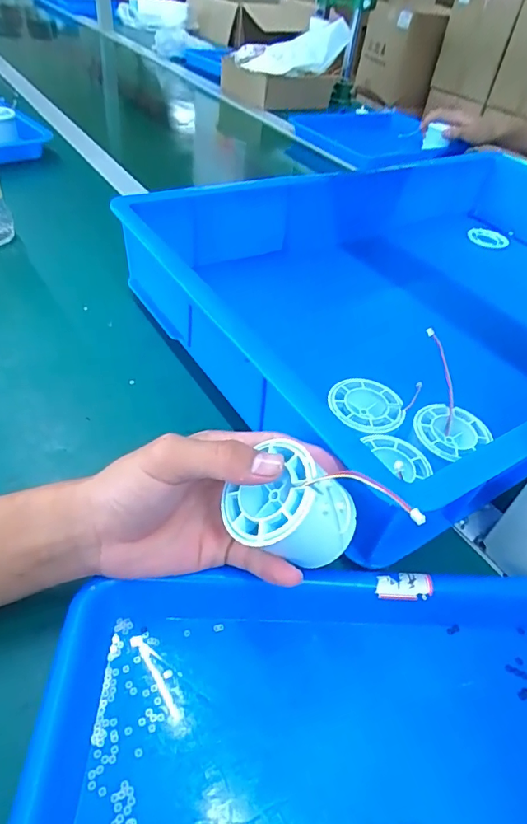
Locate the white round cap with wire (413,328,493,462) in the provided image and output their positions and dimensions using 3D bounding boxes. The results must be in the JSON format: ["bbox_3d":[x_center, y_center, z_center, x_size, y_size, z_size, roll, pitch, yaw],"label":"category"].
[{"bbox_3d":[0.139,-0.010,0.348,0.053,0.037,0.094,12,45,4],"label":"white round cap with wire"}]

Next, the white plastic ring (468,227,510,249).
[{"bbox_3d":[0.320,-0.247,0.689,0.055,0.012,0.055,25,48,17],"label":"white plastic ring"}]

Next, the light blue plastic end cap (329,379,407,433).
[{"bbox_3d":[0.074,-0.004,0.349,0.052,0.010,0.050,4,45,-4],"label":"light blue plastic end cap"}]

